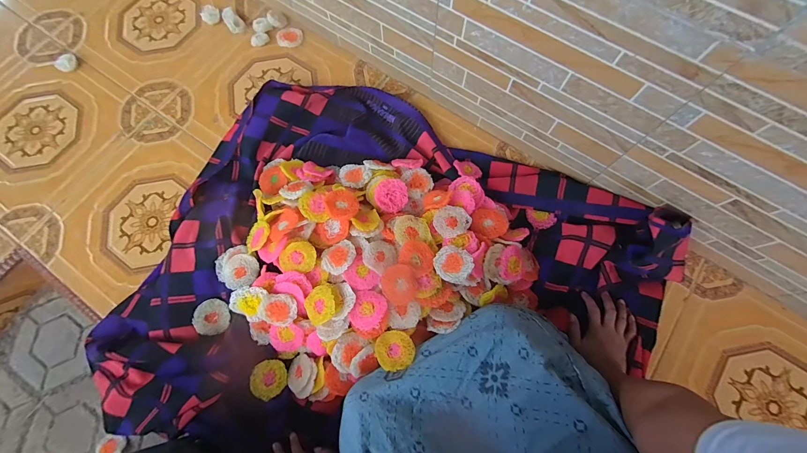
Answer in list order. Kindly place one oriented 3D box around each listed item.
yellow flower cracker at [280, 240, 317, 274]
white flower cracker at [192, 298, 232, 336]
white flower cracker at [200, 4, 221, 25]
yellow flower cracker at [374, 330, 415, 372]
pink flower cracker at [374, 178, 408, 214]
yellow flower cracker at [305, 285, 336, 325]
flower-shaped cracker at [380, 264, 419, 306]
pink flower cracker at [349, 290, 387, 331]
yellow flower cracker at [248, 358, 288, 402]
[{"bbox_3d":[-0.191,0.056,0.617,0.064,0.004,0.055,-4,92,-9],"label":"yellow flower cracker"},{"bbox_3d":[-0.369,0.175,0.656,0.062,0.016,0.066,-8,75,-4],"label":"white flower cracker"},{"bbox_3d":[-0.497,-0.546,0.875,0.044,0.019,0.052,-33,78,-10],"label":"white flower cracker"},{"bbox_3d":[-0.014,0.208,0.572,0.062,0.009,0.065,-7,58,11],"label":"yellow flower cracker"},{"bbox_3d":[-0.023,-0.061,0.665,0.063,0.020,0.066,0,74,1],"label":"pink flower cracker"},{"bbox_3d":[-0.145,0.137,0.597,0.059,0.010,0.065,-30,61,12],"label":"yellow flower cracker"},{"bbox_3d":[-0.007,0.101,0.588,0.059,0.015,0.066,-20,74,-5],"label":"flower-shaped cracker"},{"bbox_3d":[-0.061,0.144,0.582,0.056,0.018,0.067,18,75,6],"label":"pink flower cracker"},{"bbox_3d":[-0.249,0.282,0.629,0.065,0.011,0.065,1,75,-2],"label":"yellow flower cracker"}]

